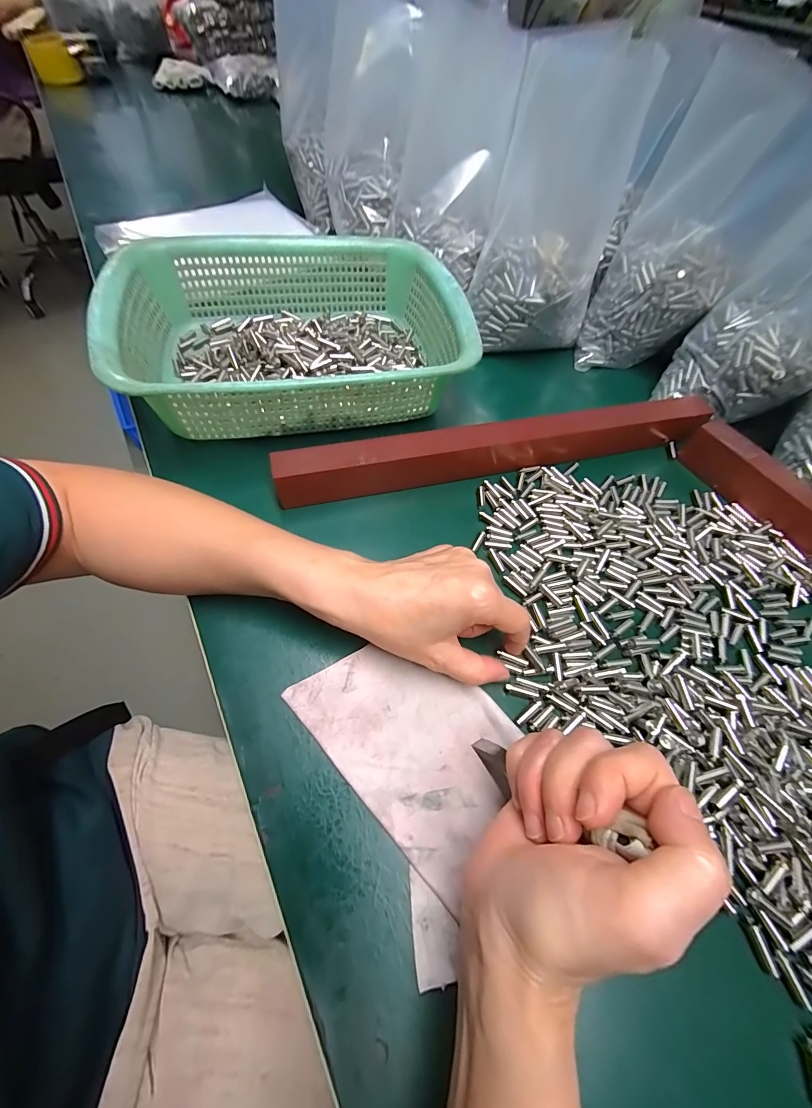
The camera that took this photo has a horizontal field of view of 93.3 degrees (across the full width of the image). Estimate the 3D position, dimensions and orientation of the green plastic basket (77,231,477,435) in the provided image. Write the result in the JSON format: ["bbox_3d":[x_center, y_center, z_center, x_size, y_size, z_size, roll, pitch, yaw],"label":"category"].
[{"bbox_3d":[-0.095,-0.205,0.353,0.284,0.080,0.218,-12,61,-10],"label":"green plastic basket"}]

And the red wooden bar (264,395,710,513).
[{"bbox_3d":[0.087,-0.095,0.330,0.385,0.044,0.025,-12,61,-10],"label":"red wooden bar"}]

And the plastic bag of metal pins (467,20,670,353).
[{"bbox_3d":[0.139,-0.321,0.370,0.124,0.201,0.105,14,60,5],"label":"plastic bag of metal pins"}]

